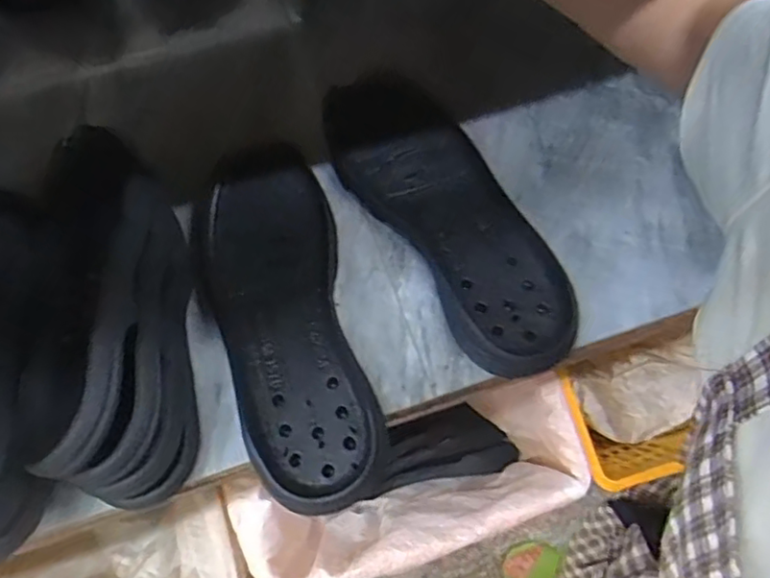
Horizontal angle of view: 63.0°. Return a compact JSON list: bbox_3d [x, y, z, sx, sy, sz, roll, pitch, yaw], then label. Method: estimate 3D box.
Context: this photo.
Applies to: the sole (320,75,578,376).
[{"bbox_3d":[0.050,-0.066,0.506,0.109,0.034,0.291,-28,67,-11],"label":"sole"}]

